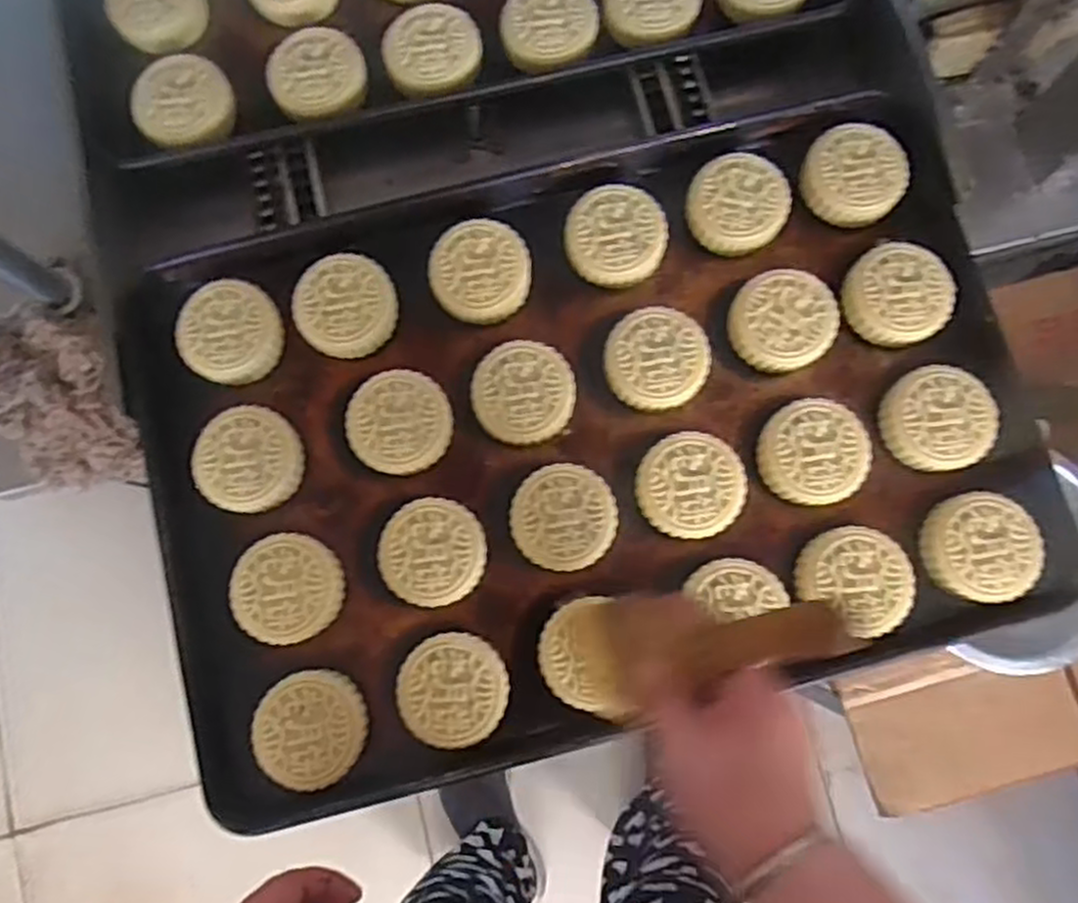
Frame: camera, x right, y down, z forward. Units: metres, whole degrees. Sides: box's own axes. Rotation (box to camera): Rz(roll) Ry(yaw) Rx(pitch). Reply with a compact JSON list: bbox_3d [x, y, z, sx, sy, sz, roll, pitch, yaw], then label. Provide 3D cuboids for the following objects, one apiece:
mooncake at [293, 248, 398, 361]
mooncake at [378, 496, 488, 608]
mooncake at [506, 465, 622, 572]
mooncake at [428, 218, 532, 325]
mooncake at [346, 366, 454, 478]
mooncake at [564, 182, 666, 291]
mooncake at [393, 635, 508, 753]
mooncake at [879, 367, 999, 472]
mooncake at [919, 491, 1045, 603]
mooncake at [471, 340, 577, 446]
[{"bbox_3d":[-0.139,-0.107,0.557,0.069,0.019,0.071,0,82,1],"label":"mooncake"},{"bbox_3d":[-0.072,0.069,0.530,0.069,0.032,0.070,0,82,1],"label":"mooncake"},{"bbox_3d":[0.018,0.046,0.536,0.070,0.029,0.070,0,82,1],"label":"mooncake"},{"bbox_3d":[-0.043,-0.131,0.560,0.070,0.021,0.073,0,82,1],"label":"mooncake"},{"bbox_3d":[-0.098,-0.020,0.546,0.069,0.029,0.070,0,82,1],"label":"mooncake"},{"bbox_3d":[0.056,-0.158,0.564,0.070,0.018,0.070,-13,82,-1],"label":"mooncake"},{"bbox_3d":[-0.056,0.157,0.512,0.070,0.025,0.069,0,82,1],"label":"mooncake"},{"bbox_3d":[0.279,-0.024,0.538,0.073,0.019,0.072,0,82,1],"label":"mooncake"},{"bbox_3d":[0.298,0.065,0.519,0.069,0.024,0.070,0,82,1],"label":"mooncake"},{"bbox_3d":[-0.010,-0.041,0.545,0.069,0.024,0.069,4,82,1],"label":"mooncake"}]

